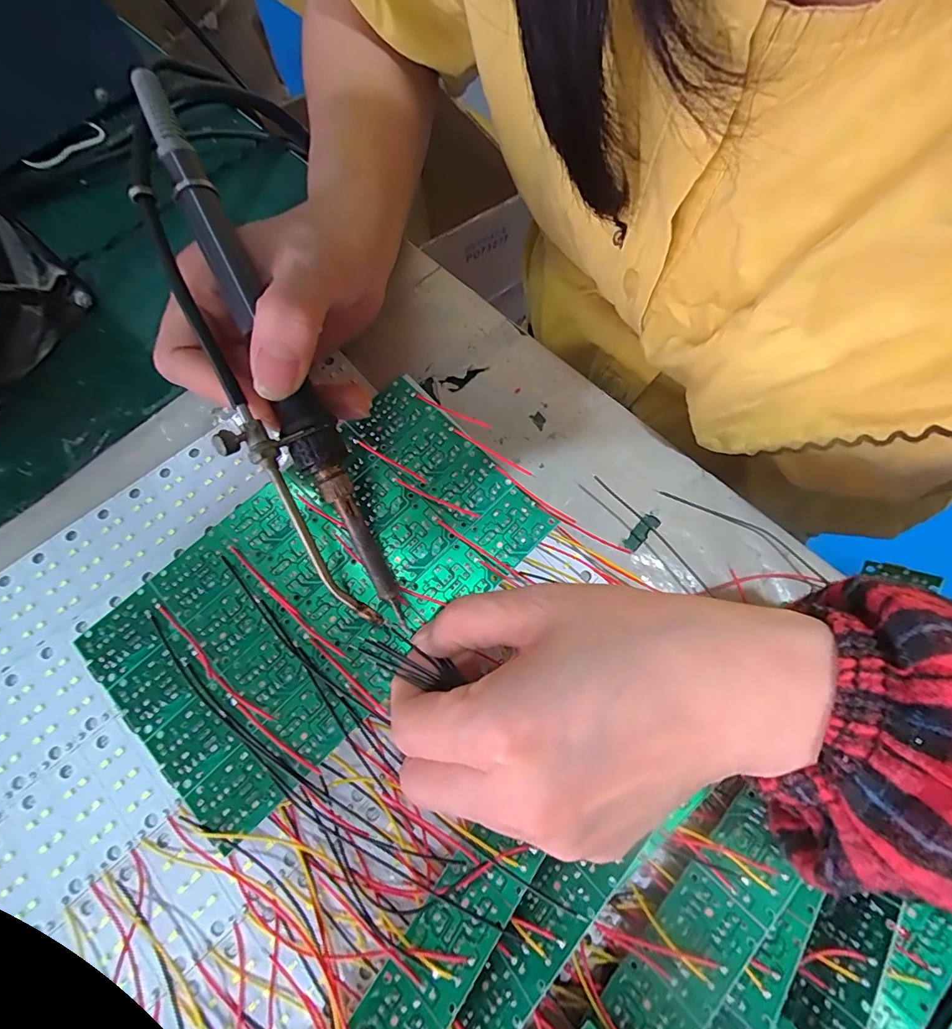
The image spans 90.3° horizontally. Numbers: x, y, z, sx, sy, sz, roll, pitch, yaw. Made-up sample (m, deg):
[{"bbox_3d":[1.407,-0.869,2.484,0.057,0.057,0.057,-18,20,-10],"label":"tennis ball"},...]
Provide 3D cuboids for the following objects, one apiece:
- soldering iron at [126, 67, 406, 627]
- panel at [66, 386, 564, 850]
[{"bbox_3d":[-0.080,-0.053,0.169,0.033,0.021,0.204,-25,94,-5],"label":"soldering iron"},{"bbox_3d":[-0.061,0.027,0.194,0.171,0.004,0.099,-43,78,-14],"label":"panel"}]

